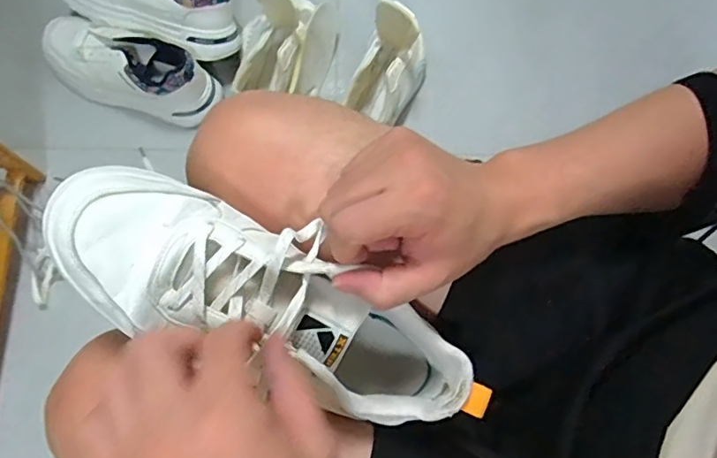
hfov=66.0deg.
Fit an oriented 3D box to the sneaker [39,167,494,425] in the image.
[{"bbox_3d":[-0.058,0.054,0.366,0.286,0.095,0.093,30,73,-17],"label":"sneaker"}]

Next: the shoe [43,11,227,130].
[{"bbox_3d":[-0.359,-0.250,0.847,0.282,0.094,0.099,18,73,5],"label":"shoe"}]

